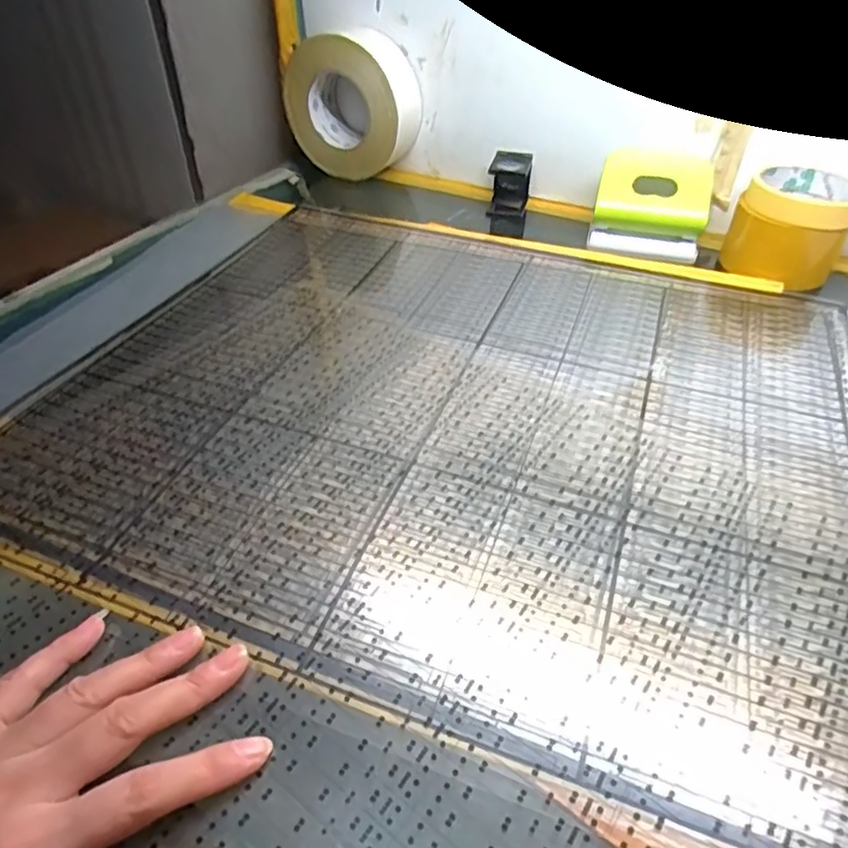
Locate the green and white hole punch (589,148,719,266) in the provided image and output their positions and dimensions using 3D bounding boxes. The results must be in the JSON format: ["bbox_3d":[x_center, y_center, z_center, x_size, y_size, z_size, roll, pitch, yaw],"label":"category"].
[{"bbox_3d":[0.210,-0.204,0.569,0.098,0.070,0.058,13,43,14],"label":"green and white hole punch"}]

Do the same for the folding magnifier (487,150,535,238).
[{"bbox_3d":[0.090,-0.240,0.657,0.042,0.087,0.037,6,41,7],"label":"folding magnifier"}]

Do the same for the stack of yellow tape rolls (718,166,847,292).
[{"bbox_3d":[0.319,-0.174,0.538,0.090,0.068,0.090,21,45,22],"label":"stack of yellow tape rolls"}]

